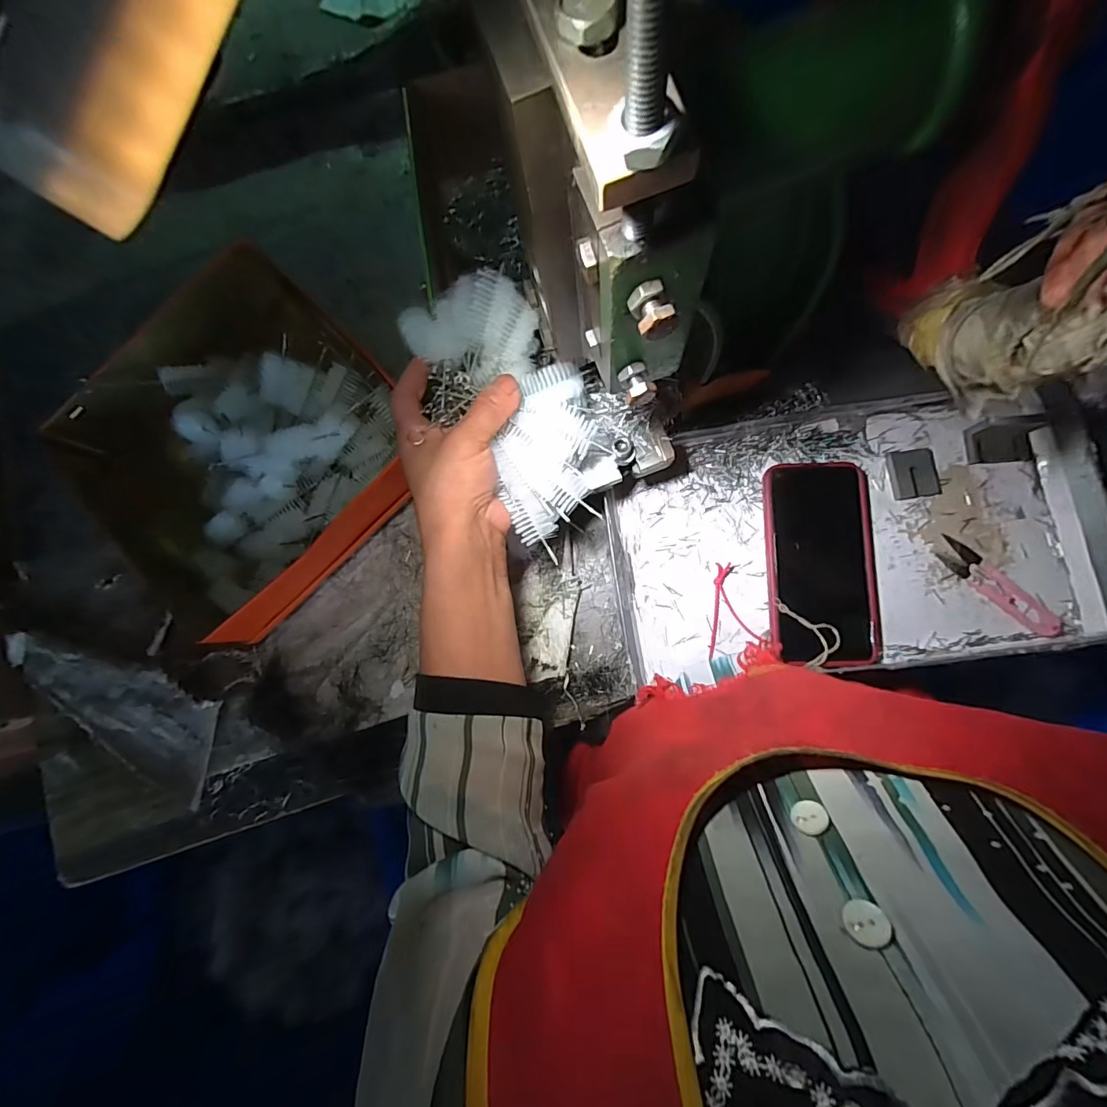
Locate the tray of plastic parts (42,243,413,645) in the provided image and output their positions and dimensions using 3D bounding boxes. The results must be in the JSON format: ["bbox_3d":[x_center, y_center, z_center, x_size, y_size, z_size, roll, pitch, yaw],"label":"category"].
[{"bbox_3d":[-0.279,-0.092,0.414,0.262,0.082,0.274,-41,80,1],"label":"tray of plastic parts"}]

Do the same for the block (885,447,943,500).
[{"bbox_3d":[0.292,-0.065,0.384,0.037,0.005,0.039,-7,82,6],"label":"block"}]

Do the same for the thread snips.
[{"bbox_3d":[0.347,0.027,0.368,0.100,0.004,0.024,41,89,10],"label":"thread snips"}]

